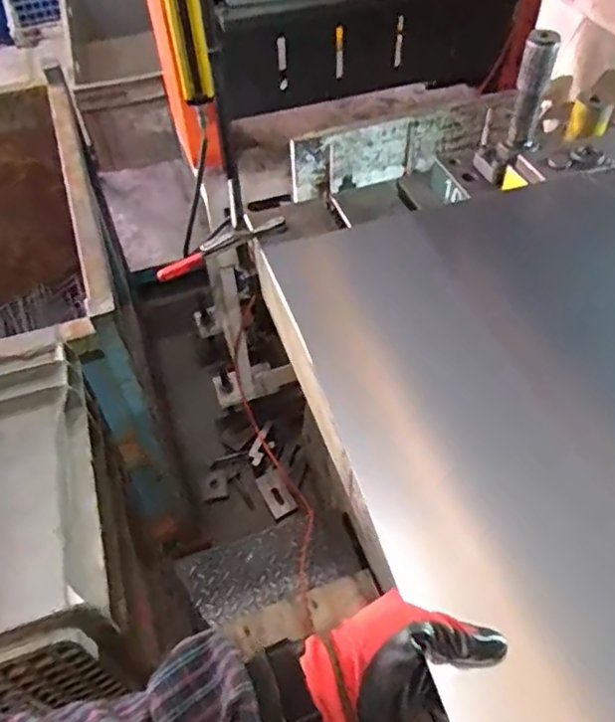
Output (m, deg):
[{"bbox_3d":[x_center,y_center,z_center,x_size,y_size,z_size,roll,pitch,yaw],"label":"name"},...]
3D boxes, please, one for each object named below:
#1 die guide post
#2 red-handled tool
[{"bbox_3d":[0.279,-0.335,0.761,0.035,0.142,0.038,14,53,13],"label":"die guide post"},{"bbox_3d":[-0.159,-0.206,1.120,0.250,0.046,0.054,-29,56,-20],"label":"red-handled tool"}]

